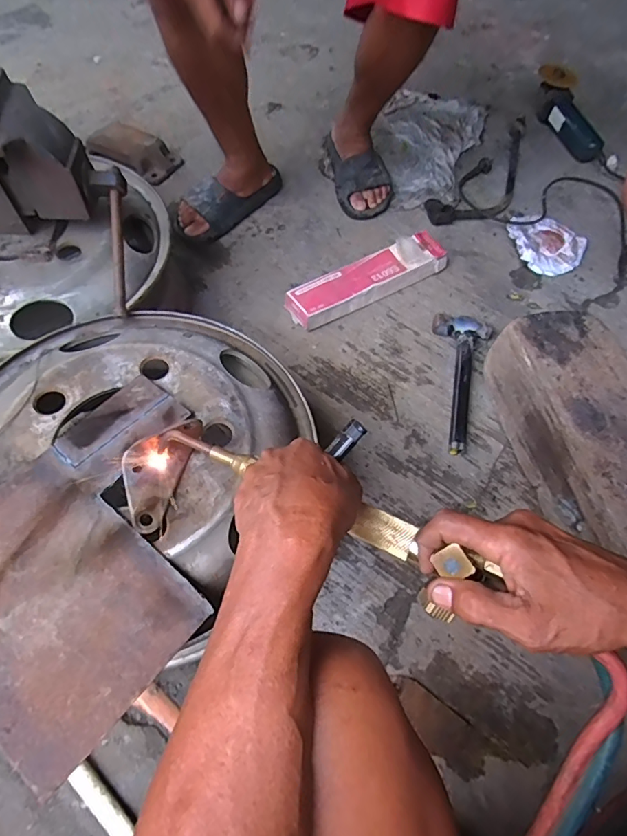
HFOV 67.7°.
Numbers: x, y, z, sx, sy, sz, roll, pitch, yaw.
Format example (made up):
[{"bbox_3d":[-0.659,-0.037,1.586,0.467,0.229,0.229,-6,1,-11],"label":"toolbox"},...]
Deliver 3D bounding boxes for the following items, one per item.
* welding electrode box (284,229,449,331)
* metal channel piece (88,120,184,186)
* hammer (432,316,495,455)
[{"bbox_3d":[0.110,-0.271,0.919,0.349,0.047,0.088,-29,66,-17],"label":"welding electrode box"},{"bbox_3d":[-0.422,-0.622,1.093,0.211,0.049,0.111,29,63,13],"label":"metal channel piece"},{"bbox_3d":[0.238,-0.072,0.819,0.107,0.035,0.279,18,61,8],"label":"hammer"}]

